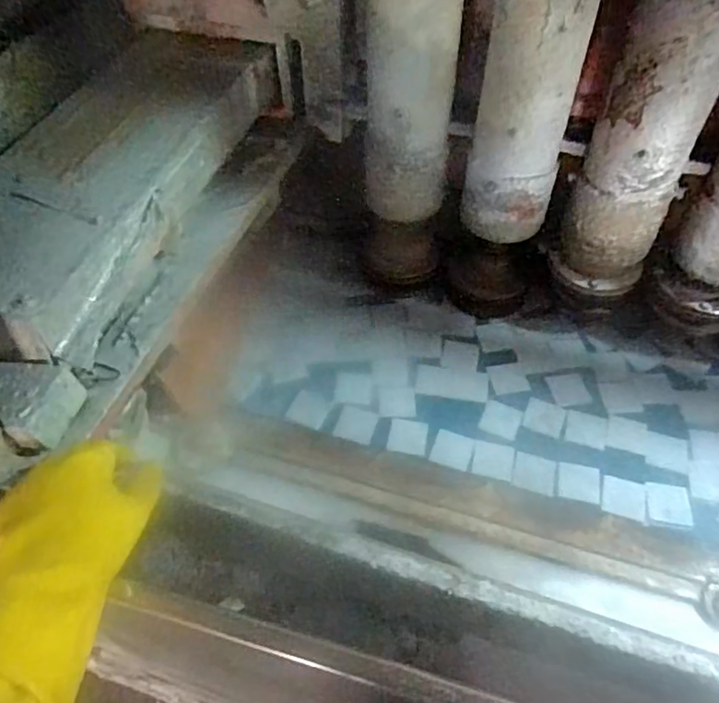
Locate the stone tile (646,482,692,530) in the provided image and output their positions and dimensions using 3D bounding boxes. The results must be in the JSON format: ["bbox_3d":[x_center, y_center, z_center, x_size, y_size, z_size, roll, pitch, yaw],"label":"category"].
[{"bbox_3d":[0.359,0.177,0.693,0.049,0.004,0.053,7,52,6],"label":"stone tile"}]

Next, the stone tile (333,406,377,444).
[{"bbox_3d":[-0.004,0.092,0.764,0.049,0.004,0.048,14,53,11],"label":"stone tile"}]

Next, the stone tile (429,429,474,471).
[{"bbox_3d":[0.115,0.120,0.738,0.048,0.004,0.045,16,53,13],"label":"stone tile"}]

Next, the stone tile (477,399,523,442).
[{"bbox_3d":[0.181,0.087,0.762,0.047,0.004,0.049,20,54,16],"label":"stone tile"}]

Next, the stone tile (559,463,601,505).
[{"bbox_3d":[0.261,0.155,0.710,0.048,0.004,0.048,10,52,9],"label":"stone tile"}]

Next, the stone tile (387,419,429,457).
[{"bbox_3d":[0.062,0.106,0.751,0.048,0.004,0.047,8,52,7],"label":"stone tile"}]

